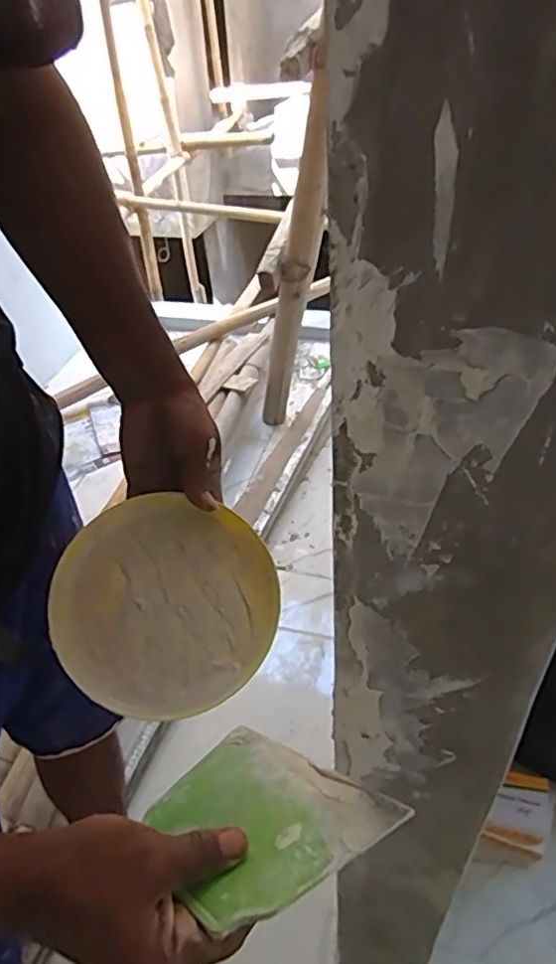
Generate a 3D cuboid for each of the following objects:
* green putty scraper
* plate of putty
[{"bbox_3d":[-0.018,0.213,0.389,0.117,0.006,0.161,-22,13,-37],"label":"green putty scraper"},{"bbox_3d":[-0.091,0.098,0.496,0.174,0.016,0.169,3,65,-7],"label":"plate of putty"}]

